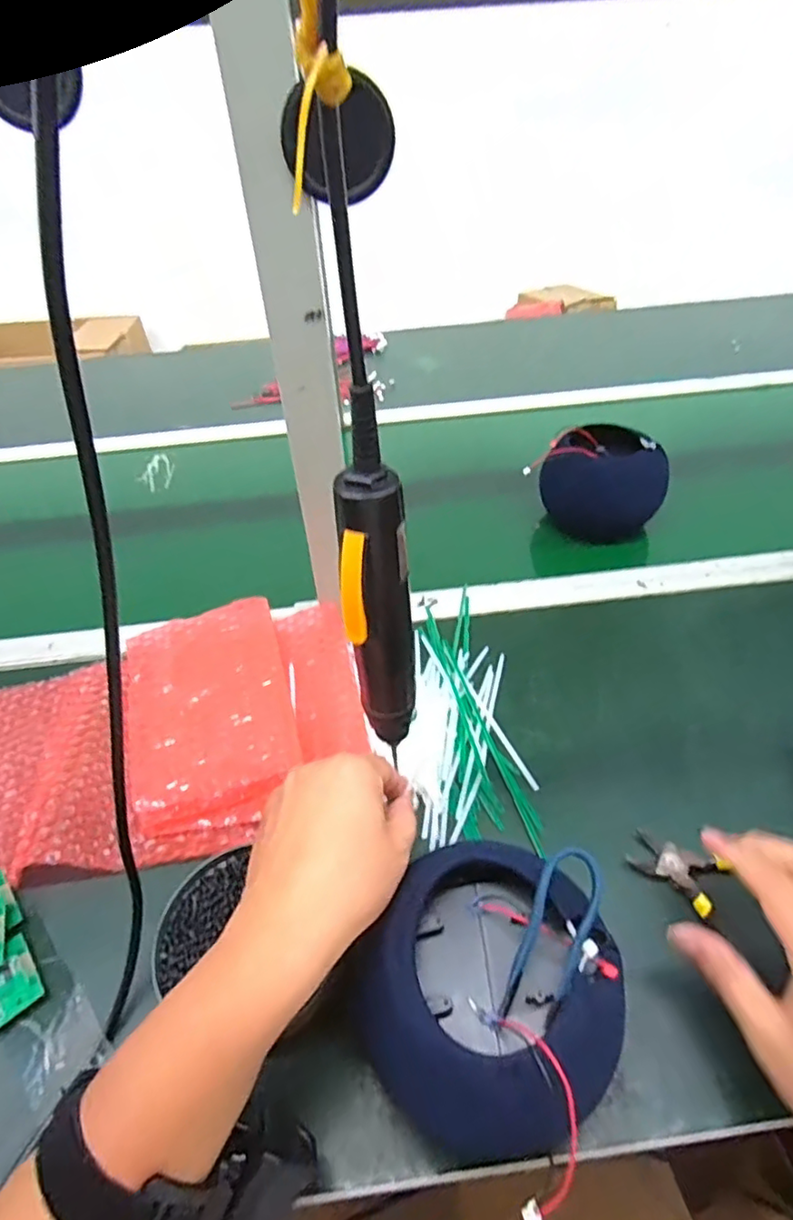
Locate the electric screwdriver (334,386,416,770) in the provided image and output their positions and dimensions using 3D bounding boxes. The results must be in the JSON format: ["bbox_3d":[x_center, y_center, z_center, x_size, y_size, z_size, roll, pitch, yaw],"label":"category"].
[{"bbox_3d":[-0.009,-0.003,0.299,0.033,0.196,0.032,-4,43,-1],"label":"electric screwdriver"}]

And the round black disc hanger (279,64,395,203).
[{"bbox_3d":[-0.032,-0.263,0.336,0.061,0.052,0.008,-6,43,-3],"label":"round black disc hanger"}]

